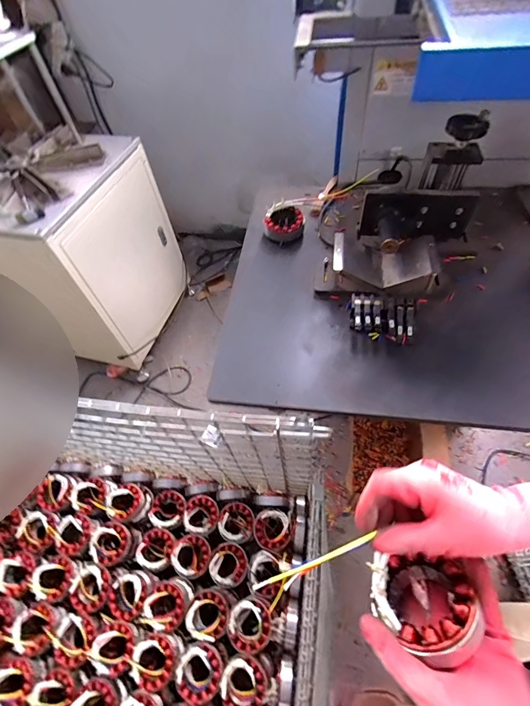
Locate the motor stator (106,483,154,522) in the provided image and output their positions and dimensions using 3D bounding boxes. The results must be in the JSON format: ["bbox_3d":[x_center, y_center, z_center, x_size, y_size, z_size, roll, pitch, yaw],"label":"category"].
[{"bbox_3d":[-0.338,0.375,0.889,0.086,0.061,0.092,-2,57,4],"label":"motor stator"}]

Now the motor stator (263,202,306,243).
[{"bbox_3d":[0.044,-0.287,0.777,0.084,0.042,0.087,10,59,11],"label":"motor stator"}]

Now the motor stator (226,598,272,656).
[{"bbox_3d":[-0.030,0.555,0.722,0.086,0.047,0.088,-2,57,4],"label":"motor stator"}]

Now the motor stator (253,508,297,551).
[{"bbox_3d":[0.019,0.420,0.843,0.091,0.027,0.090,-2,57,4],"label":"motor stator"}]

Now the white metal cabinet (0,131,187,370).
[{"bbox_3d":[-0.704,-0.396,1.345,0.579,0.636,0.548,15,59,14],"label":"white metal cabinet"}]

